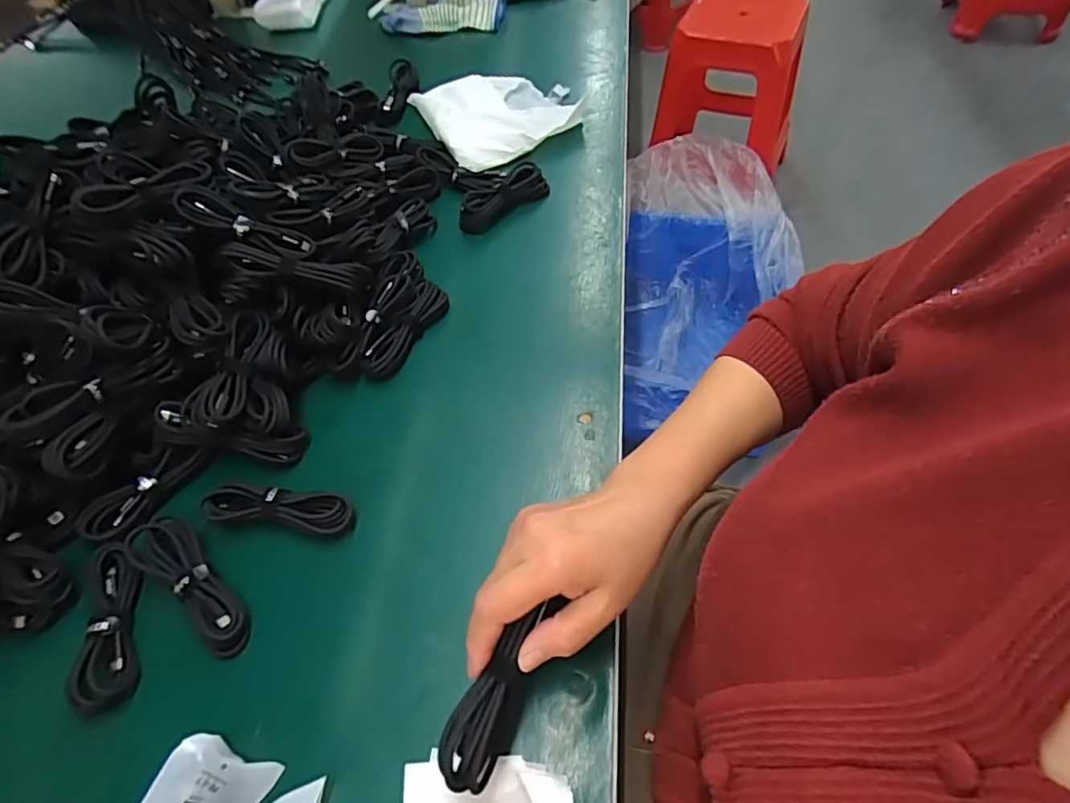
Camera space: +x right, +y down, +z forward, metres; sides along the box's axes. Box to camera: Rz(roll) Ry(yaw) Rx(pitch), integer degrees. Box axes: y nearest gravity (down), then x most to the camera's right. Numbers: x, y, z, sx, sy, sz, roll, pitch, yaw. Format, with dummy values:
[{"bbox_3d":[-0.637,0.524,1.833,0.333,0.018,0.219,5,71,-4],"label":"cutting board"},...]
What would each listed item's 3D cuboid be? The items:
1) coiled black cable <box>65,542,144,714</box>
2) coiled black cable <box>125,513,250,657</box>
[{"bbox_3d":[-0.286,0.148,0.381,0.031,0.021,0.110,-20,56,-9],"label":"coiled black cable"},{"bbox_3d":[-0.238,0.124,0.391,0.115,0.020,0.036,33,64,24],"label":"coiled black cable"}]

